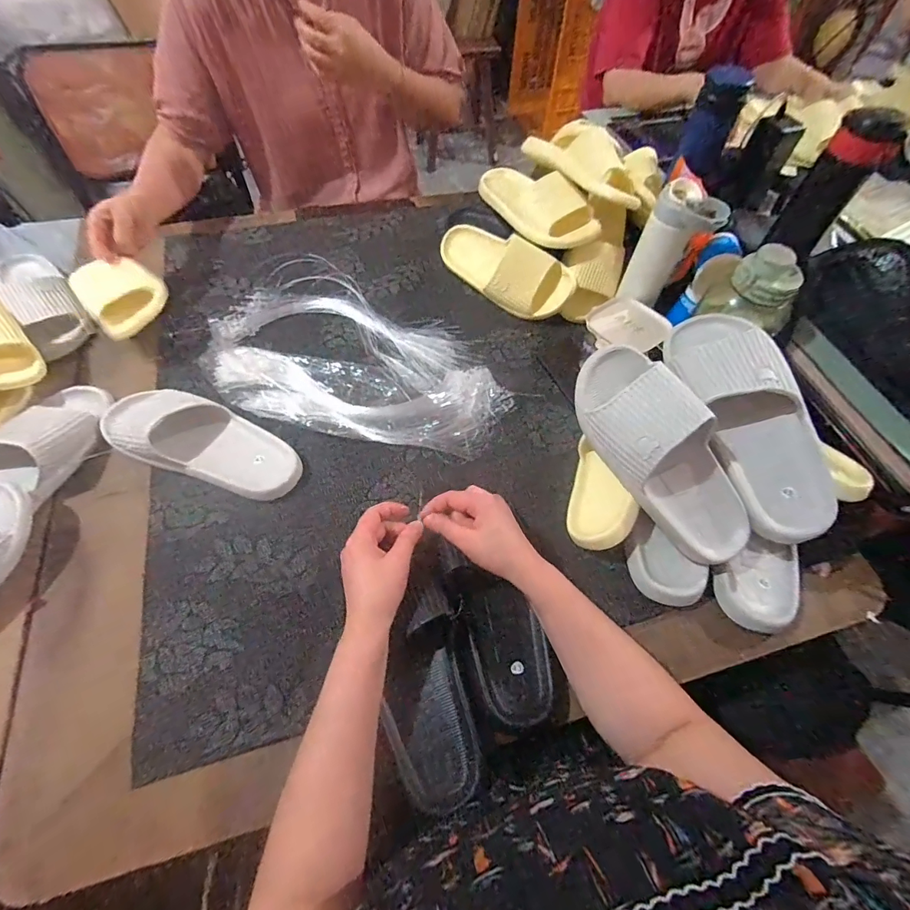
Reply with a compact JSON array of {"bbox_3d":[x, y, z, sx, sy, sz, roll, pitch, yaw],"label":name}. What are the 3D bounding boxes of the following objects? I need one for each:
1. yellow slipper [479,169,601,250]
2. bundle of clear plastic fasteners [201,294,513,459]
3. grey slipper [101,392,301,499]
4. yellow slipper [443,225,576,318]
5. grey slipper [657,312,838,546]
[{"bbox_3d":[0.136,-0.430,0.747,0.085,0.063,0.250,-29,64,-17],"label":"yellow slipper"},{"bbox_3d":[-0.150,-0.139,0.683,0.475,0.029,0.251,14,60,6],"label":"bundle of clear plastic fasteners"},{"bbox_3d":[-0.338,-0.024,0.573,0.273,0.066,0.108,23,61,11],"label":"grey slipper"},{"bbox_3d":[0.079,-0.318,0.761,0.248,0.106,0.064,38,29,22],"label":"yellow slipper"},{"bbox_3d":[0.339,-0.041,0.515,0.107,0.077,0.286,-17,78,-12],"label":"grey slipper"}]

